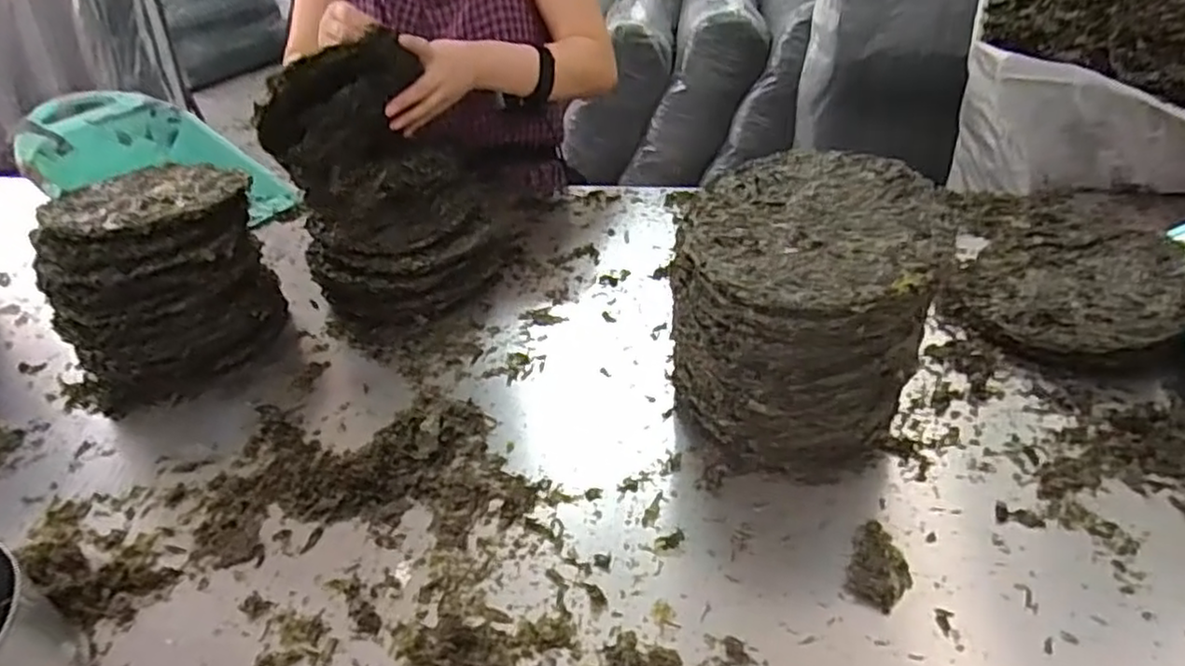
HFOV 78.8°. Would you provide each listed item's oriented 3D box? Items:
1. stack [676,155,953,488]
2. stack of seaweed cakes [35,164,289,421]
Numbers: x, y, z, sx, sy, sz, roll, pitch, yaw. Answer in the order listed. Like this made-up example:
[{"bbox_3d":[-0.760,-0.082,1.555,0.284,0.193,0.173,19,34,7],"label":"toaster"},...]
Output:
[{"bbox_3d":[0.177,-0.014,0.607,0.185,0.200,0.190,15,40,25],"label":"stack"},{"bbox_3d":[-0.453,-0.059,0.766,0.195,0.169,0.205,-16,38,-15],"label":"stack of seaweed cakes"}]

